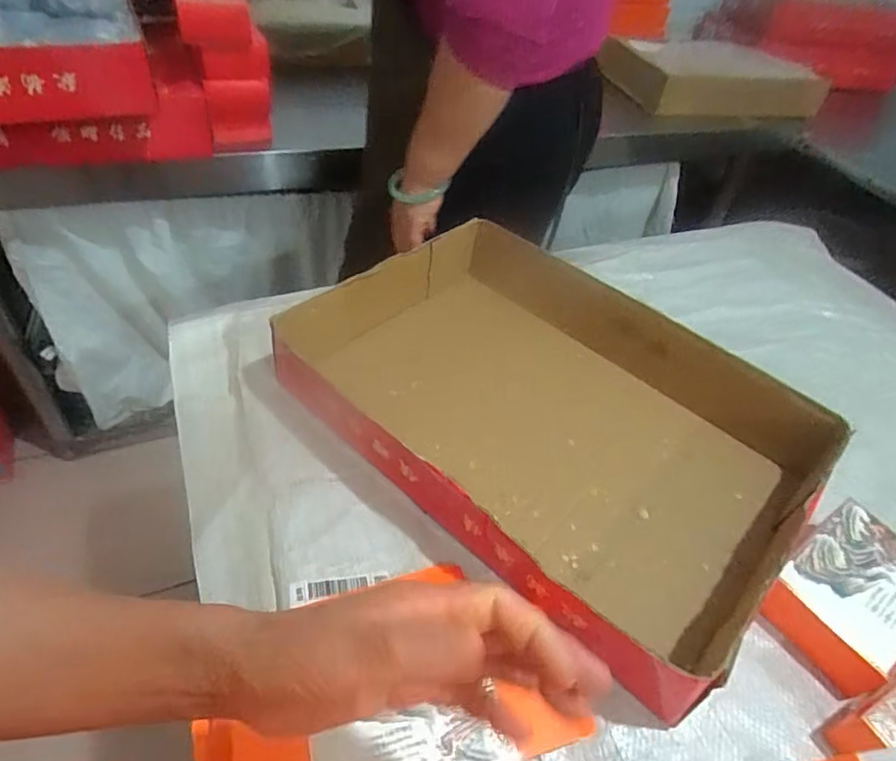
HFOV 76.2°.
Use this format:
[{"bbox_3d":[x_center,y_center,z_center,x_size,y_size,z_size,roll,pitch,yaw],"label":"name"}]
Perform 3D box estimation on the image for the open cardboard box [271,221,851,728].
[{"bbox_3d":[0.094,0.021,0.576,0.465,0.078,0.342,37,51,26],"label":"open cardboard box"}]

